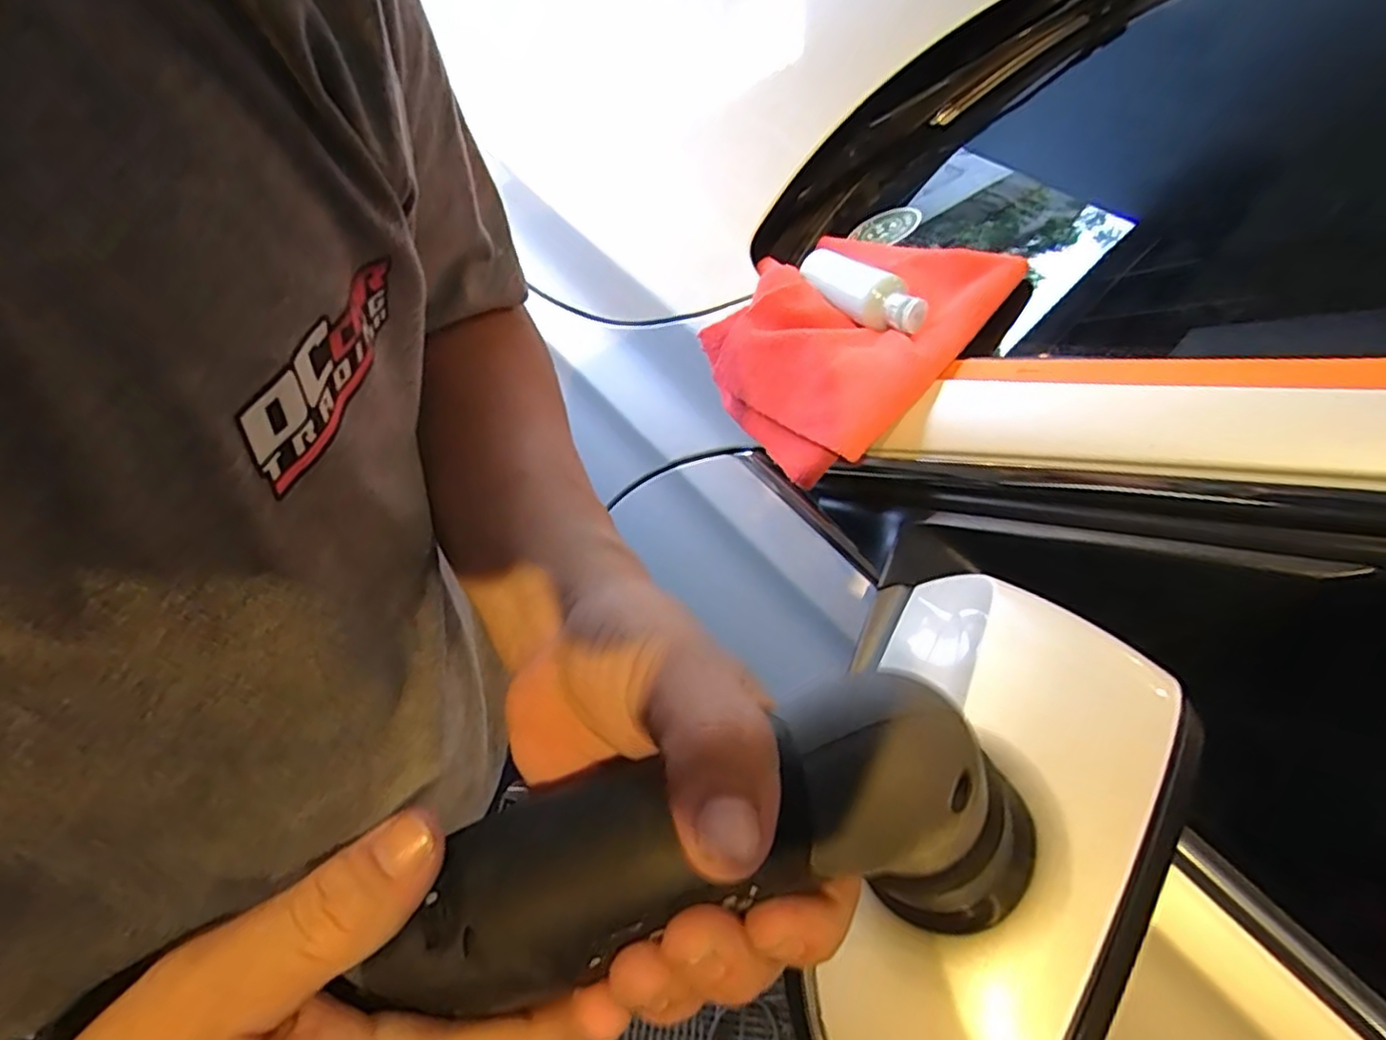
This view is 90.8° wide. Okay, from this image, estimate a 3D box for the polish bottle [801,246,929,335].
[{"bbox_3d":[0.119,-0.165,0.494,0.027,0.030,0.134,-19,43,-17],"label":"polish bottle"}]

